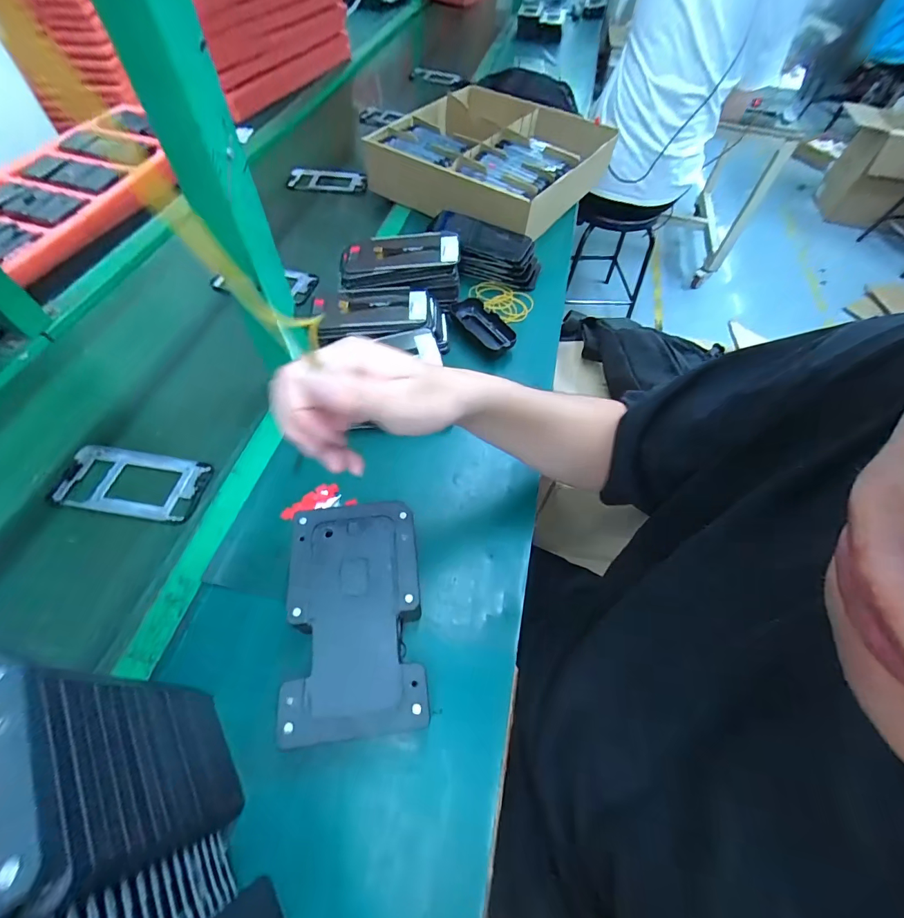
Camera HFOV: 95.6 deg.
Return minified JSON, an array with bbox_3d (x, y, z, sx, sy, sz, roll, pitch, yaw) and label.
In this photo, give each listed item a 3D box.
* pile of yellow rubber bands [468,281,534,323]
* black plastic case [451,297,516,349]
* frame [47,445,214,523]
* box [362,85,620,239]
[{"bbox_3d":[0.075,-0.245,0.640,0.100,0.015,0.074,13,58,5],"label":"pile of yellow rubber bands"},{"bbox_3d":[0.051,-0.194,0.596,0.041,0.025,0.115,-34,64,-23],"label":"black plastic case"},{"bbox_3d":[-0.358,0.026,0.462,0.155,0.010,0.078,8,56,2],"label":"frame"},{"bbox_3d":[0.087,-0.586,0.799,0.366,0.100,0.392,29,61,15],"label":"box"}]

